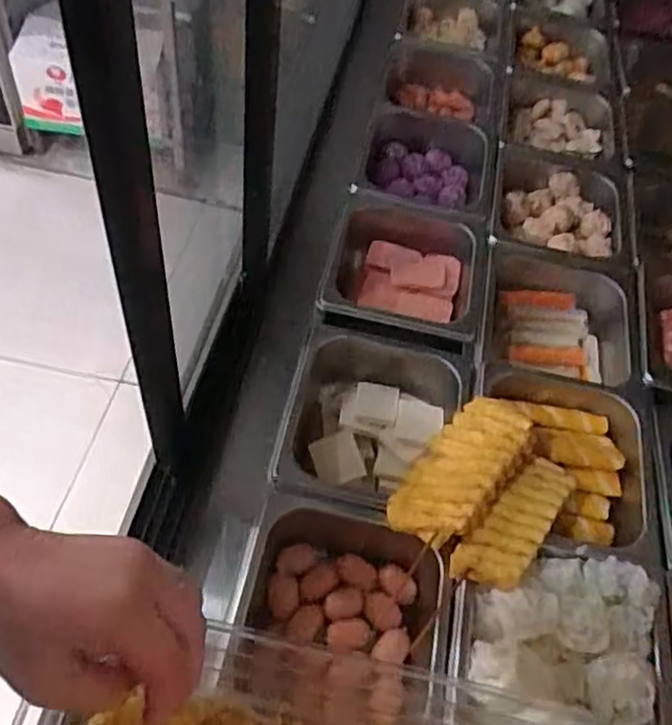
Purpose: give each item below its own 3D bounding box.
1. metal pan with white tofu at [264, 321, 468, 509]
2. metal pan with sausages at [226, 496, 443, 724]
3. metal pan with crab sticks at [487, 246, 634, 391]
[{"bbox_3d":[0.033,0.063,0.638,0.152,0.074,0.177,12,53,3],"label":"metal pan with white tofu"},{"bbox_3d":[-0.007,0.184,0.525,0.174,0.075,0.167,9,53,1],"label":"metal pan with sausages"},{"bbox_3d":[0.230,-0.035,0.739,0.149,0.074,0.157,5,53,-2],"label":"metal pan with crab sticks"}]

